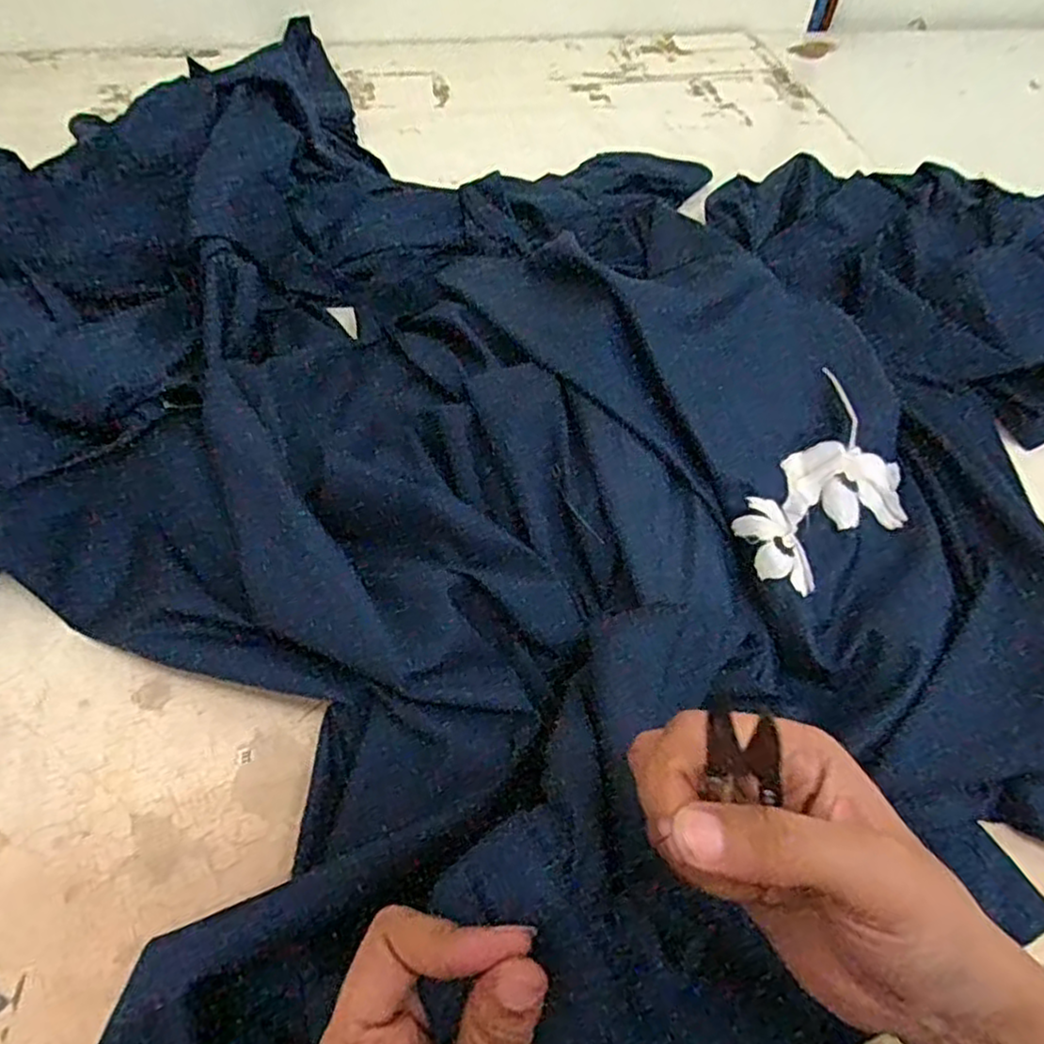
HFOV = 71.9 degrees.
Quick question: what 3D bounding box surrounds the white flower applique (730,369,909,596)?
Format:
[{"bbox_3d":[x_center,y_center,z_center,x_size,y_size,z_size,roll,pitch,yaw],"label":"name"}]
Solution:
[{"bbox_3d":[0.197,-0.025,0.477,0.155,0.021,0.100,-29,85,-28],"label":"white flower applique"}]

